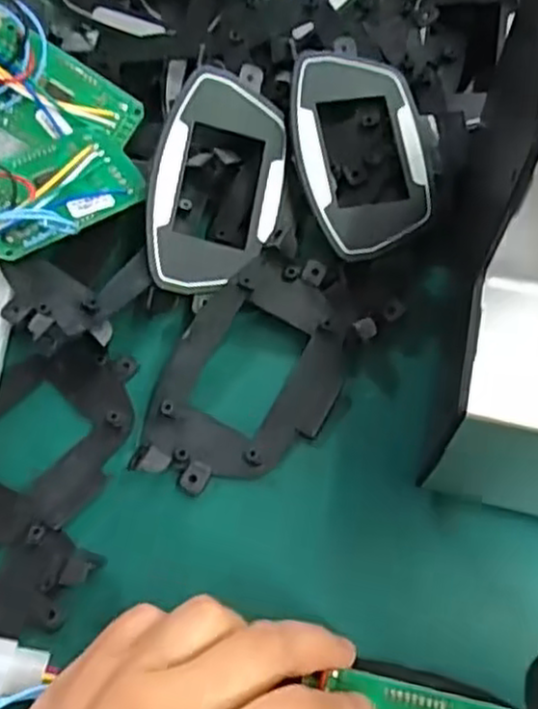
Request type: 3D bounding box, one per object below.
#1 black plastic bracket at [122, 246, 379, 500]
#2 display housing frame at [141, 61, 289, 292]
[{"bbox_3d":[-0.007,0.009,0.315,0.070,0.014,0.113,28,67,12],"label":"black plastic bracket"},{"bbox_3d":[-0.023,-0.077,0.338,0.059,0.006,0.102,13,81,-15],"label":"display housing frame"}]

